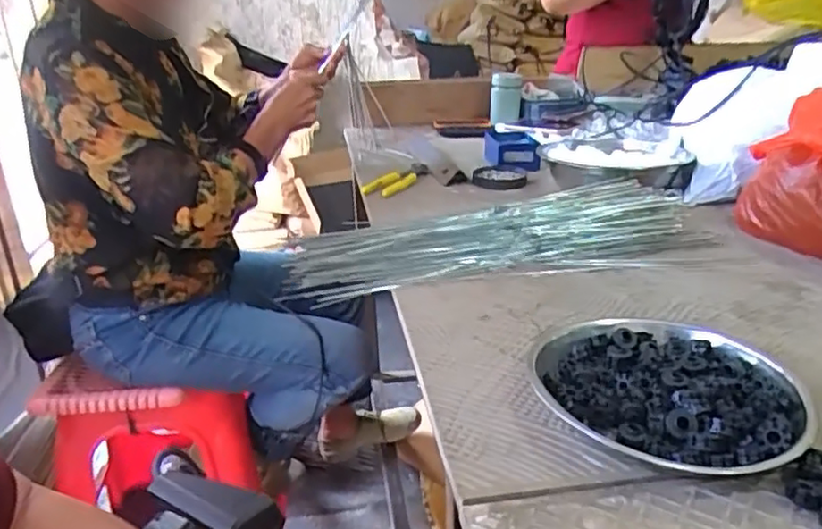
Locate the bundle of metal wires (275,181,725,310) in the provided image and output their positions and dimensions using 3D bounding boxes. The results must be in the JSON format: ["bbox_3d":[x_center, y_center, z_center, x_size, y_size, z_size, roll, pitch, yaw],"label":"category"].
[{"bbox_3d":[0.105,-0.032,0.746,0.457,0.047,0.157,-8,24,-13],"label":"bundle of metal wires"}]

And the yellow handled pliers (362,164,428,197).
[{"bbox_3d":[-0.017,-0.137,1.047,0.046,0.019,0.162,9,25,25],"label":"yellow handled pliers"}]

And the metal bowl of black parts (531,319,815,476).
[{"bbox_3d":[0.185,0.090,0.467,0.161,0.028,0.181,-14,25,-25],"label":"metal bowl of black parts"}]

